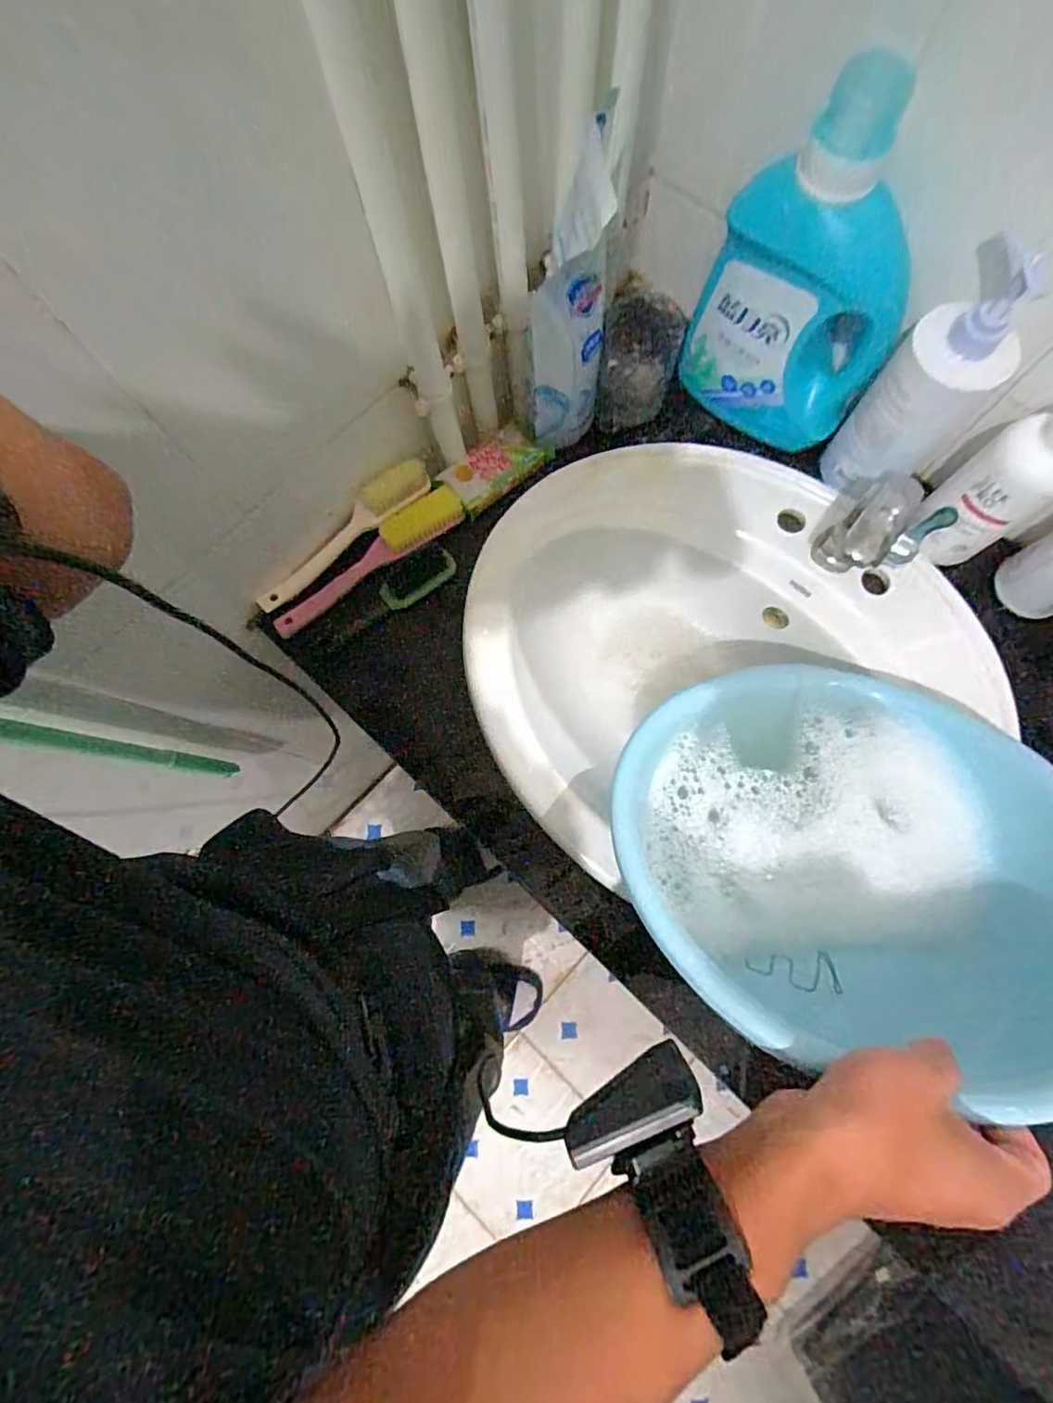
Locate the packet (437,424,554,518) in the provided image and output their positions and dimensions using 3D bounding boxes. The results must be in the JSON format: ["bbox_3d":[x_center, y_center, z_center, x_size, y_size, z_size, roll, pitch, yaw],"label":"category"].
[{"bbox_3d":[-0.031,-0.244,0.591,0.108,0.011,0.056,-37,95,-5],"label":"packet"}]

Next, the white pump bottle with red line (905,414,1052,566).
[{"bbox_3d":[0.405,-0.189,0.465,0.057,0.201,0.072,-29,78,-5],"label":"white pump bottle with red line"}]

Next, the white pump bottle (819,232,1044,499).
[{"bbox_3d":[0.342,-0.263,0.491,0.082,0.192,0.080,42,81,10],"label":"white pump bottle"}]

